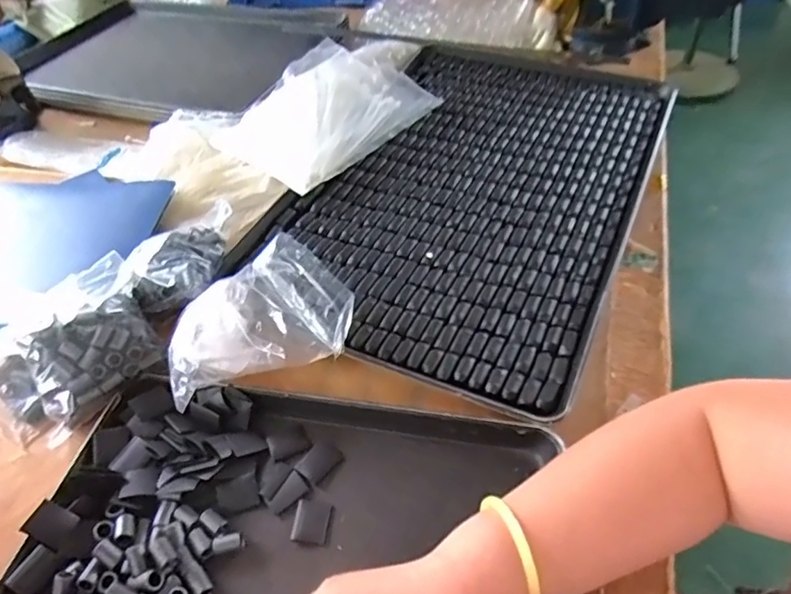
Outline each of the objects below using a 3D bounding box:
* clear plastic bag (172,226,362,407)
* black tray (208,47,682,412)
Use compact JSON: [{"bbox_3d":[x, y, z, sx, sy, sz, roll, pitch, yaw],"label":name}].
[{"bbox_3d":[-0.127,0.021,0.502,0.172,0.076,0.108,-18,49,-7],"label":"clear plastic bag"},{"bbox_3d":[0.096,-0.152,0.674,0.385,0.026,0.619,18,52,22],"label":"black tray"}]

